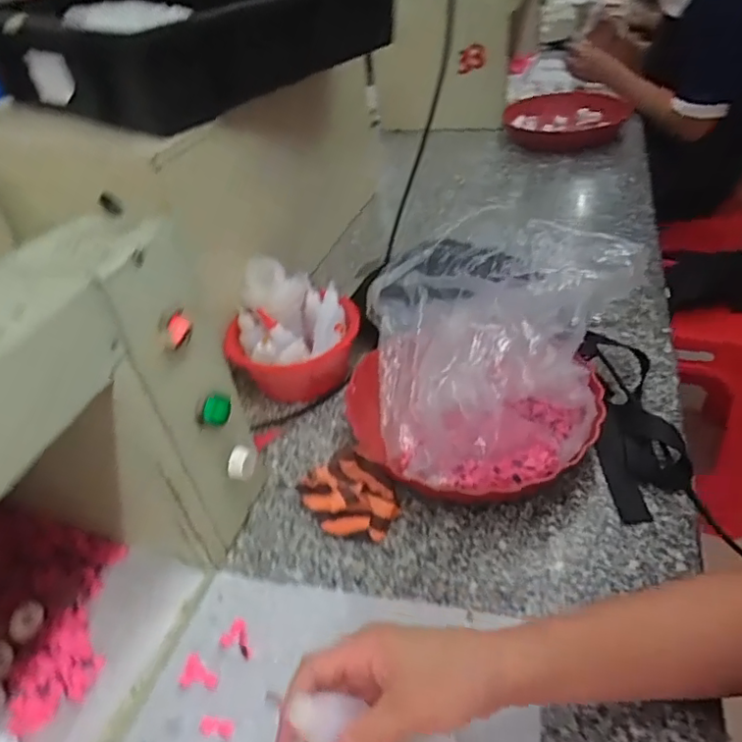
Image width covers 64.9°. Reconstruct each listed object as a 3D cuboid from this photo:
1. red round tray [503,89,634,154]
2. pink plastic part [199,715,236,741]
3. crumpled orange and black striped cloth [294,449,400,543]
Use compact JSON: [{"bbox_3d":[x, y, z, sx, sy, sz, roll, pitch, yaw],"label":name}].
[{"bbox_3d":[0.394,-0.516,1.205,0.224,0.047,0.239,-6,39,1],"label":"red round tray"},{"bbox_3d":[-0.110,0.251,0.413,0.026,0.004,0.014,2,39,12],"label":"pink plastic part"},{"bbox_3d":[-0.017,0.117,0.549,0.077,0.027,0.095,-33,45,-28],"label":"crumpled orange and black striped cloth"}]

